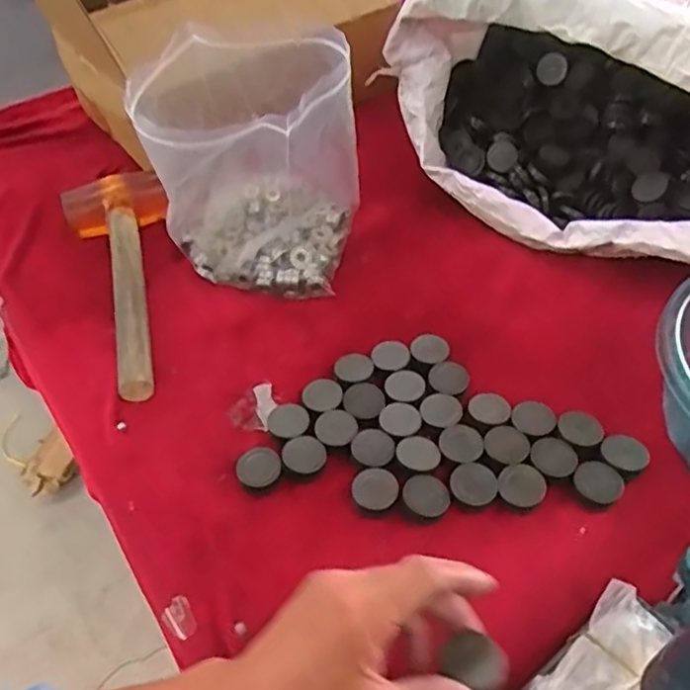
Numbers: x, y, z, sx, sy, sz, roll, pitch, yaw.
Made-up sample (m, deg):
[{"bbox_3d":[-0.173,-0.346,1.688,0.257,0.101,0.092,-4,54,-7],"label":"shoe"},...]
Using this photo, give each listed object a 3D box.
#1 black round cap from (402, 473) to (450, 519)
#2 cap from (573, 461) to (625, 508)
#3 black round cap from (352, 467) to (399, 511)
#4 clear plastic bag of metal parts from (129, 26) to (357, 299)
[{"bbox_3d":[0.058,0.107,0.456,0.030,0.004,0.032,-1,64,2],"label":"black round cap"},{"bbox_3d":[0.180,0.098,0.456,0.031,0.005,0.032,-2,49,2],"label":"cap"},{"bbox_3d":[0.022,0.104,0.465,0.031,0.004,0.031,-4,63,7],"label":"black round cap"},{"bbox_3d":[-0.083,-0.169,0.595,0.178,0.182,0.171,10,51,12],"label":"clear plastic bag of metal parts"}]

